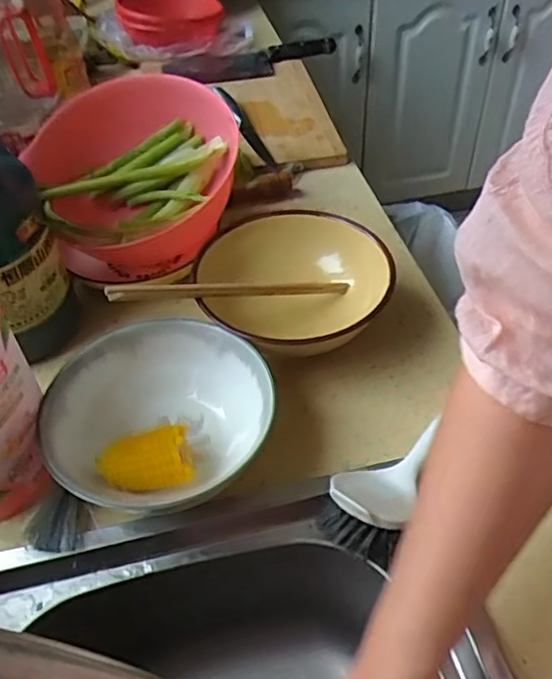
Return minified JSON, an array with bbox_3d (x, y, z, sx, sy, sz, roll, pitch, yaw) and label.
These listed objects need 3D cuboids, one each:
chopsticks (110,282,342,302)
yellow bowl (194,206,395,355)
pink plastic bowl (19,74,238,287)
[{"bbox_3d":[-0.034,-0.043,0.550,0.233,0.018,0.008,-4,43,-28],"label":"chopsticks"},{"bbox_3d":[0.013,-0.038,0.580,0.163,0.091,0.158,-1,46,1],"label":"yellow bowl"},{"bbox_3d":[-0.143,-0.165,0.644,0.203,0.168,0.142,-18,48,-14],"label":"pink plastic bowl"}]

